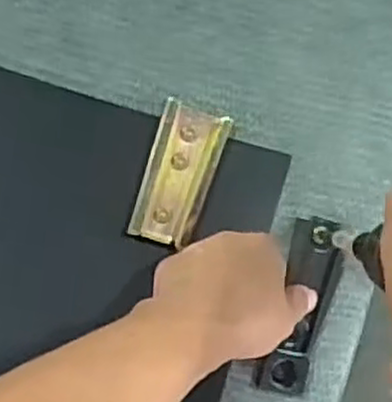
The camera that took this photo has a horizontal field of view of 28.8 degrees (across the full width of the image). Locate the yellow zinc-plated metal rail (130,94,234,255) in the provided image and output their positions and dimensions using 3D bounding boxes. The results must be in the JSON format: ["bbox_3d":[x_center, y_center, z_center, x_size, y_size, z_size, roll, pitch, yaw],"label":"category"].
[{"bbox_3d":[-0.012,-0.017,0.512,0.045,0.018,0.091,18,88,-7],"label":"yellow zinc-plated metal rail"}]

